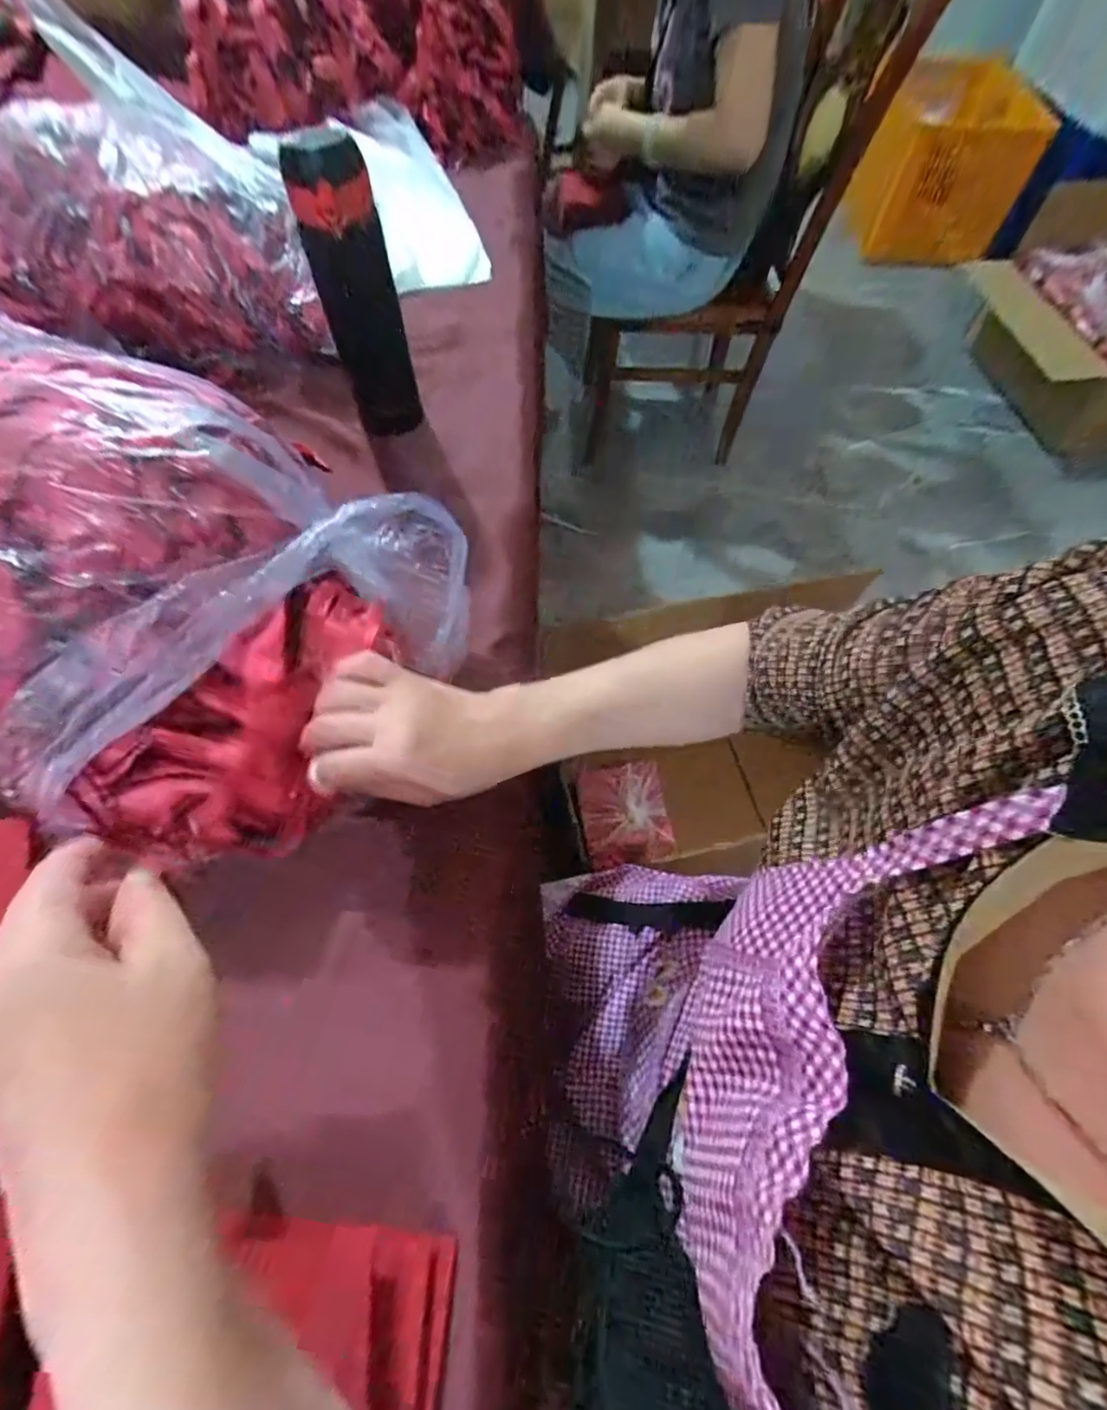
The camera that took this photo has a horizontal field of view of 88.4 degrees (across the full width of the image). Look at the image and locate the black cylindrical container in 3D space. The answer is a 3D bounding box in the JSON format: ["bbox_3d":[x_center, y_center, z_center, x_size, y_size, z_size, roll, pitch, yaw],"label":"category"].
[{"bbox_3d":[-0.166,-0.342,0.497,0.049,0.227,0.057,-32,67,-16],"label":"black cylindrical container"}]

